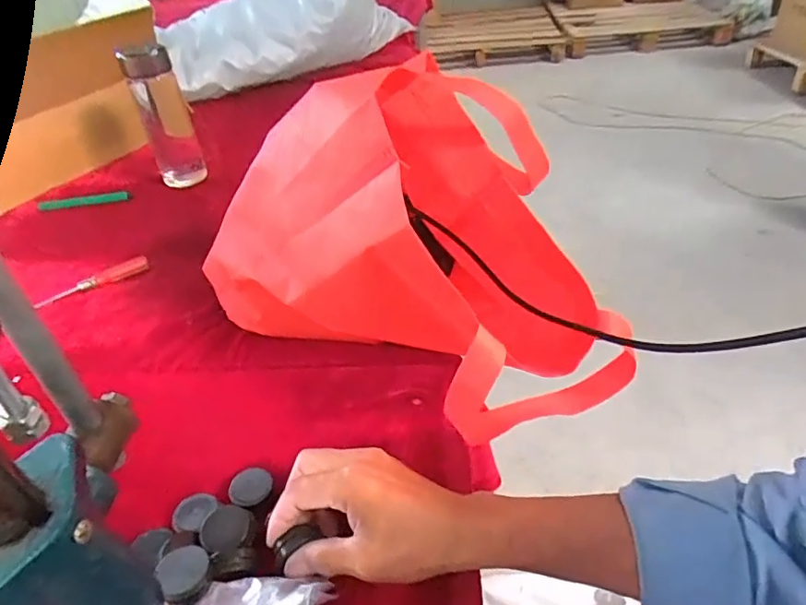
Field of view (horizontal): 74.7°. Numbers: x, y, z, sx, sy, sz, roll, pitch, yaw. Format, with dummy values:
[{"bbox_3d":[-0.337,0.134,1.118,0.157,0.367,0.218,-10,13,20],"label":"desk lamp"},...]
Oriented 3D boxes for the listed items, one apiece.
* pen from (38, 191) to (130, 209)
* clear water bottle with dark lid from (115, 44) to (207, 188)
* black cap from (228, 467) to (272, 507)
[{"bbox_3d":[-0.498,-0.159,0.823,0.137,0.014,0.011,-7,39,-3],"label":"pen"},{"bbox_3d":[-0.364,-0.279,0.815,0.070,0.206,0.081,-19,42,-17],"label":"clear water bottle with dark lid"},{"bbox_3d":[-0.115,0.139,0.399,0.030,0.008,0.027,5,39,11],"label":"black cap"}]

